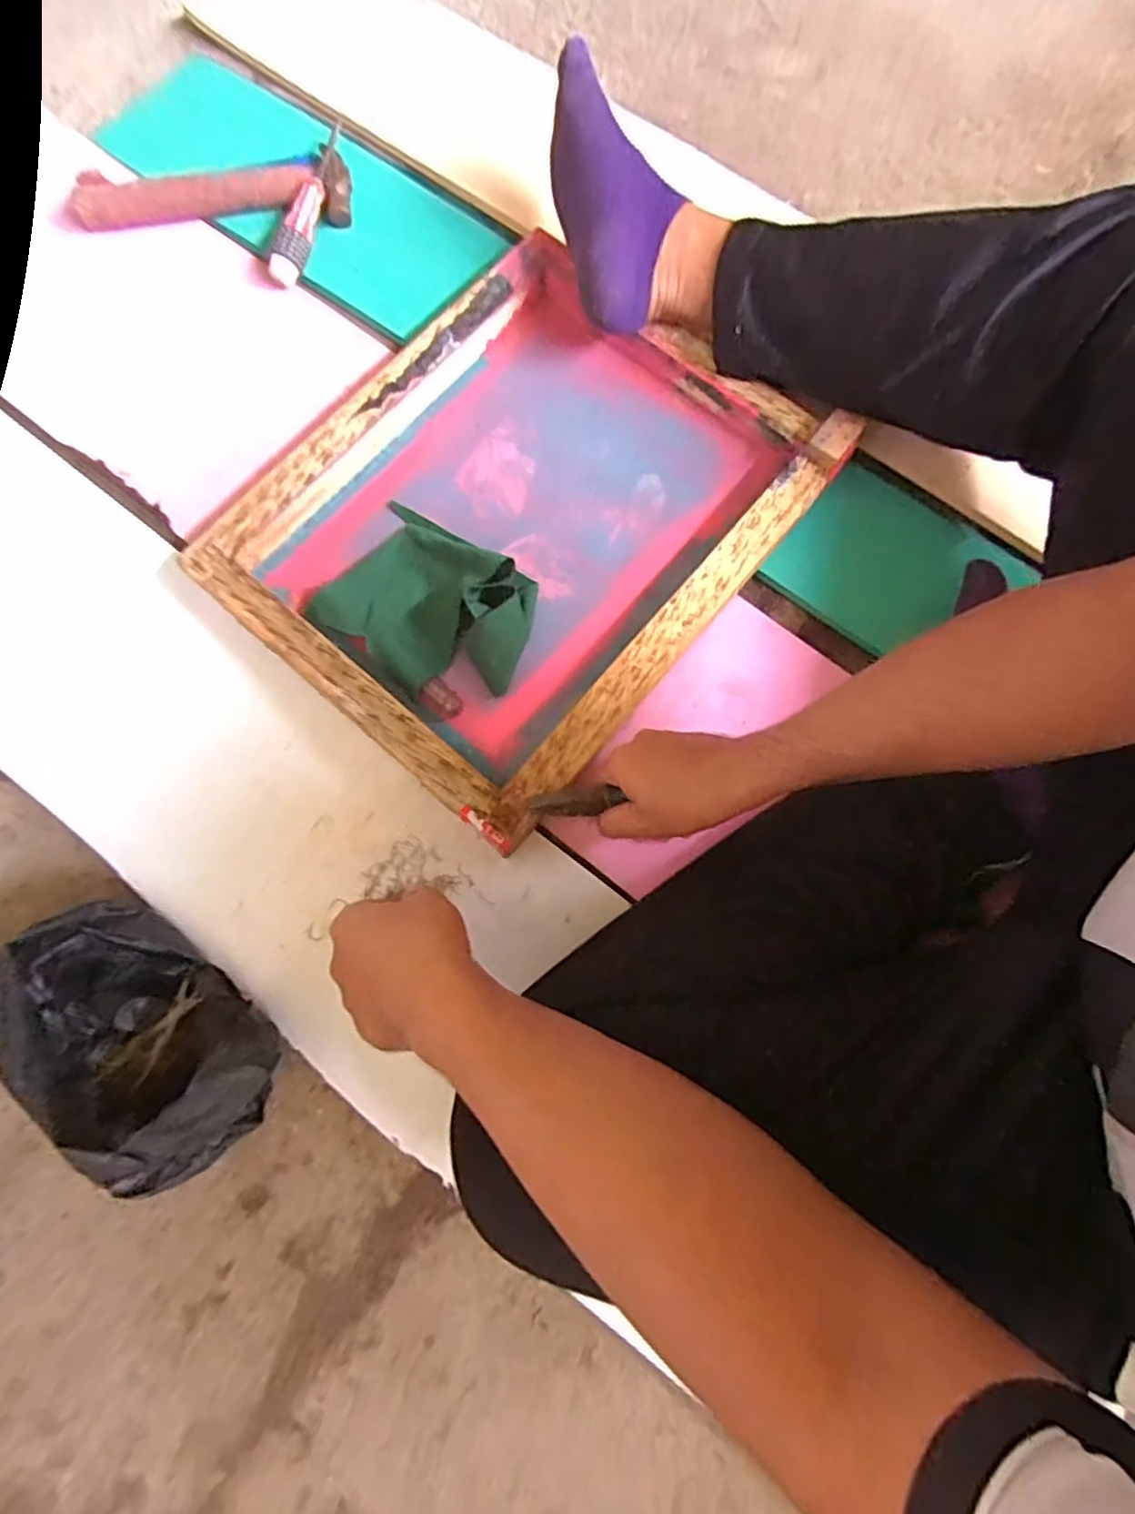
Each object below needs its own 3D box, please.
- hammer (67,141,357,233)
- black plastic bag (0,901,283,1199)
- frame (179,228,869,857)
[{"bbox_3d":[-0.356,-0.566,0.682,0.271,0.034,0.078,-4,78,-2],"label":"hammer"},{"bbox_3d":[-0.299,0.196,0.472,0.197,0.105,0.114,36,80,6],"label":"black plastic bag"},{"bbox_3d":[-0.044,-0.207,0.596,0.371,0.046,0.445,39,80,7],"label":"frame"}]

